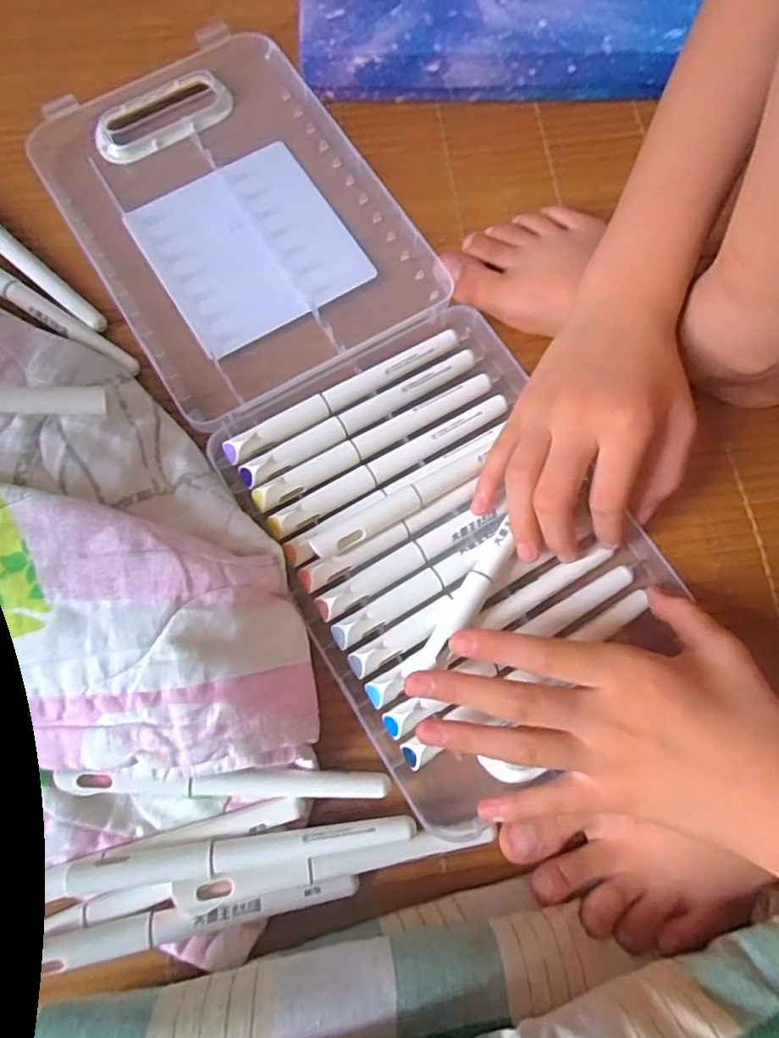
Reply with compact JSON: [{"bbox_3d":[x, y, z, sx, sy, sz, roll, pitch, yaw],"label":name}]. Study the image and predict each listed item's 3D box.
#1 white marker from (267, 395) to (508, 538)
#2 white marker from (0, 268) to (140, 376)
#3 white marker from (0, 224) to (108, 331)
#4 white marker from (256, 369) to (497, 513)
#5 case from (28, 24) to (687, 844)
[{"bbox_3d":[0.001,-0.028,0.291,0.130,0.017,0.012,-31,76,-9],"label":"white marker"},{"bbox_3d":[-0.188,-0.114,0.322,0.133,0.013,0.012,32,76,9],"label":"white marker"},{"bbox_3d":[-0.199,-0.142,0.327,0.125,0.015,0.012,39,77,10],"label":"white marker"},{"bbox_3d":[-0.006,-0.039,0.300,0.129,0.011,0.012,-29,79,-15],"label":"white marker"},{"bbox_3d":[-0.026,-0.079,0.312,0.173,0.038,0.426,-27,75,-6],"label":"case"}]

